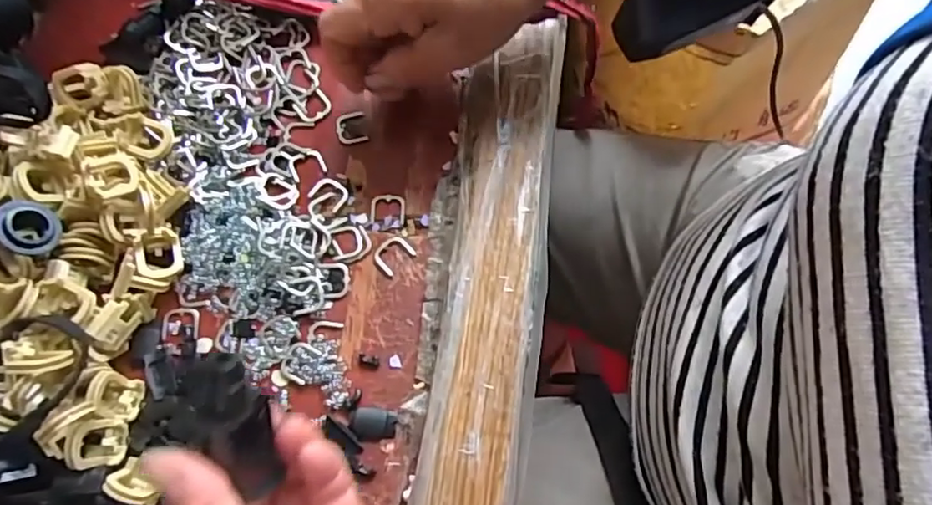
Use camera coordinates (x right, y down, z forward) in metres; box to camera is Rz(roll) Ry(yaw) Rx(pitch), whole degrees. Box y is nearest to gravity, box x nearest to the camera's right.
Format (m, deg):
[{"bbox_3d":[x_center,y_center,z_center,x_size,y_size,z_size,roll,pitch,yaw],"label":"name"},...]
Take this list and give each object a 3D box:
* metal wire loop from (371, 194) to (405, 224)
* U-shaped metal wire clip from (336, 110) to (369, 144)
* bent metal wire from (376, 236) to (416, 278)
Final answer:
[{"bbox_3d":[-0.042,-0.024,0.334,0.018,0.004,0.015,2,73,-1],"label":"metal wire loop"},{"bbox_3d":[-0.065,-0.071,0.348,0.017,0.004,0.019,-10,73,-5],"label":"U-shaped metal wire clip"},{"bbox_3d":[-0.038,0.001,0.326,0.020,0.004,0.017,-41,78,-13],"label":"bent metal wire"}]

